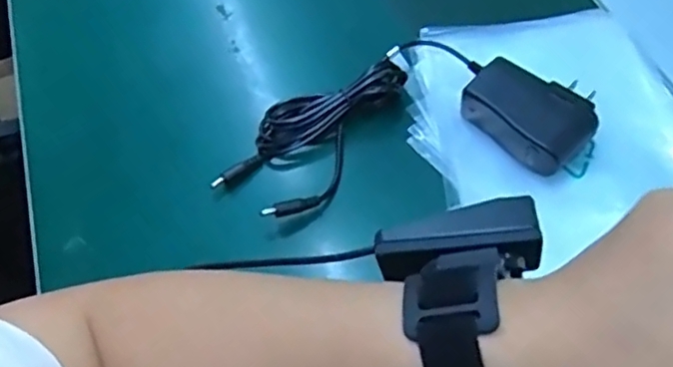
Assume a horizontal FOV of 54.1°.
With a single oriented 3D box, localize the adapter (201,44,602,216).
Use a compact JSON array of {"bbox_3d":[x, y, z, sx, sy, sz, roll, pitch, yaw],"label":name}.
[{"bbox_3d":[0.036,-0.049,0.404,0.217,0.026,0.120,-9,56,0],"label":"adapter"}]

